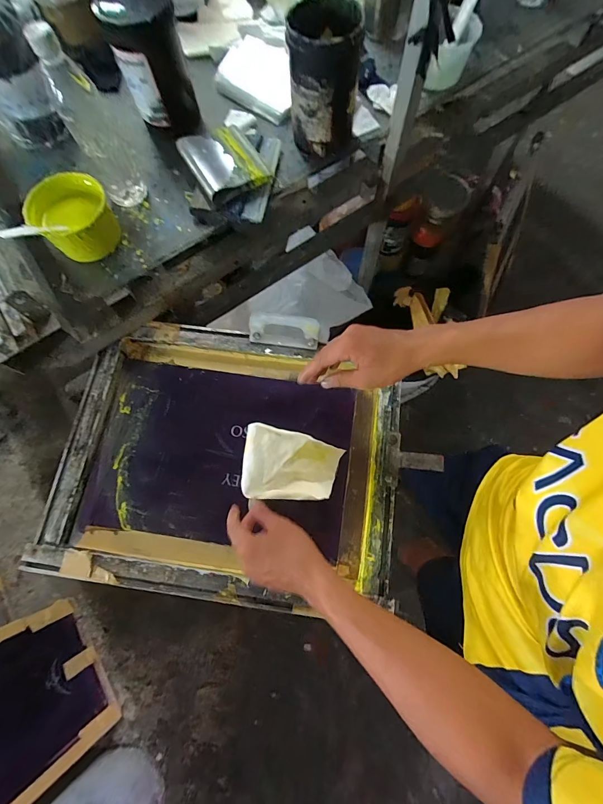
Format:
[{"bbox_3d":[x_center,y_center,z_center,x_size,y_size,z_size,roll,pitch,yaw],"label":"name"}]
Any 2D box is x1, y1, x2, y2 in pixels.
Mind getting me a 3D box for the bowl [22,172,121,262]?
[{"bbox_3d":[-0.337,-0.277,0.529,0.104,0.064,0.106,-1,72,2],"label":"bowl"}]

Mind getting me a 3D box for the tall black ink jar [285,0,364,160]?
[{"bbox_3d":[0.032,-0.482,0.525,0.094,0.157,0.109,2,72,3],"label":"tall black ink jar"}]

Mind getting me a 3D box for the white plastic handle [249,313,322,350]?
[{"bbox_3d":[-0.028,-0.121,0.589,0.116,0.054,0.009,6,27,1],"label":"white plastic handle"}]

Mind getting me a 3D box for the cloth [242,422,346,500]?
[{"bbox_3d":[-0.003,0.094,0.533,0.164,0.040,0.133,8,78,-17],"label":"cloth"}]

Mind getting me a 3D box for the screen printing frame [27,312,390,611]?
[{"bbox_3d":[-0.112,0.089,0.574,0.521,0.050,0.412,7,72,4],"label":"screen printing frame"}]

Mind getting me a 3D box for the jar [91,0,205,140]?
[{"bbox_3d":[-0.232,-0.528,0.549,0.098,0.160,0.087,-12,72,-2],"label":"jar"}]

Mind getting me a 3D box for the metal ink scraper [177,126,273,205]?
[{"bbox_3d":[-0.124,-0.385,0.553,0.102,0.026,0.139,-30,73,-8],"label":"metal ink scraper"}]

